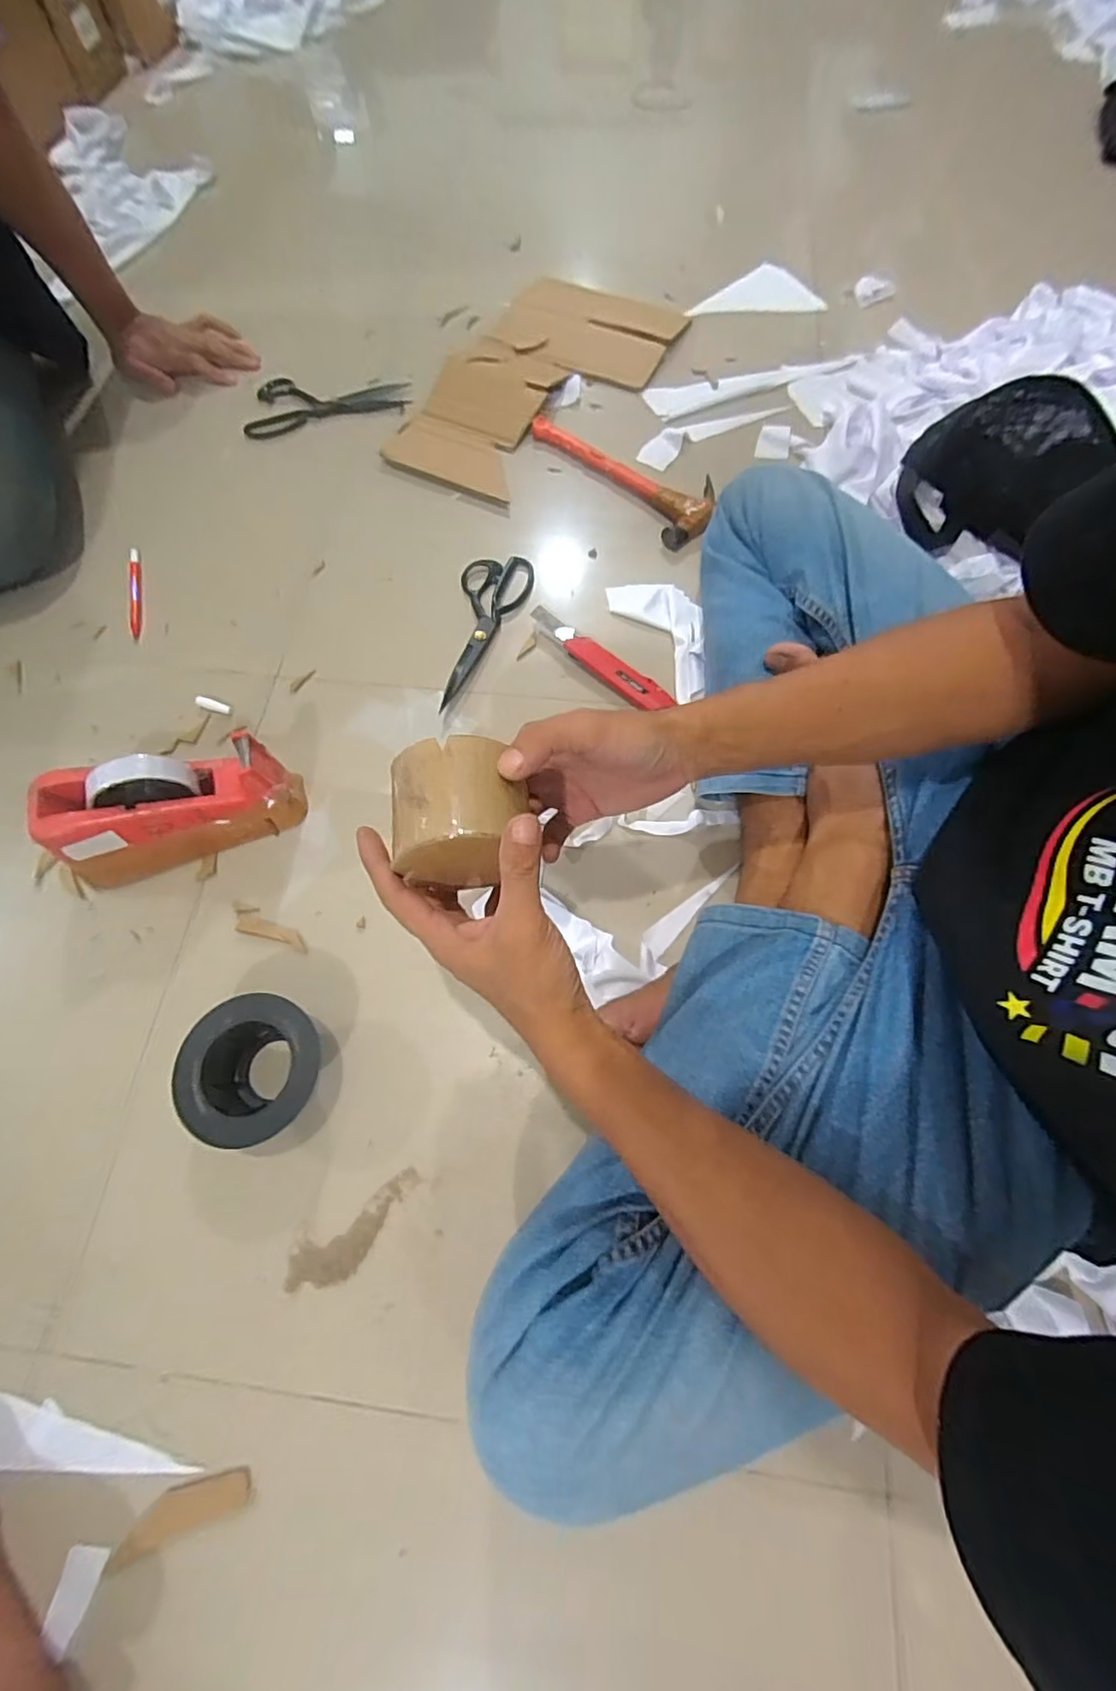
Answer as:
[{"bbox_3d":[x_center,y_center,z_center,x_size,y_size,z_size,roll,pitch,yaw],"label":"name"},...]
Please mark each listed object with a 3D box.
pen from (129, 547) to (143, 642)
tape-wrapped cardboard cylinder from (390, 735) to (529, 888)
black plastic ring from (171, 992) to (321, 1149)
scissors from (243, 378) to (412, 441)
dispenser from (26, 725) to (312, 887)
[{"bbox_3d":[-0.491,-0.293,0.707,0.014,0.011,0.126,-14,68,-3],"label":"pen"},{"bbox_3d":[-0.059,-0.016,0.374,0.072,0.074,0.073,-4,68,1],"label":"tape-wrapped cardboard cylinder"},{"bbox_3d":[-0.238,0.177,0.486,0.103,0.058,0.104,-1,68,2],"label":"black plastic ring"},{"bbox_3d":[-0.313,-0.599,0.828,0.215,0.010,0.104,3,68,4],"label":"scissors"},{"bbox_3d":[-0.339,-0.034,0.541,0.187,0.111,0.070,-15,68,-4],"label":"dispenser"}]

